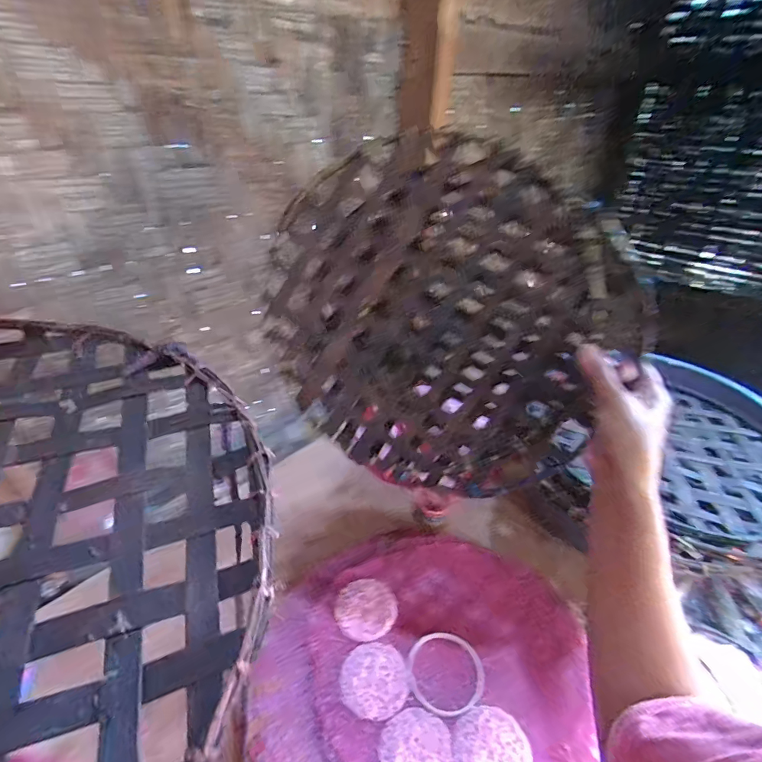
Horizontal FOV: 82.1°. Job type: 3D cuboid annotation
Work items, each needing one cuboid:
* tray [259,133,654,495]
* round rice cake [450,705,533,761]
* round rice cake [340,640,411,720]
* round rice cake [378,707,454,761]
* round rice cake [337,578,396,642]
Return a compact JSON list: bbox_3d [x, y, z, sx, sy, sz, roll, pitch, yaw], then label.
[{"bbox_3d":[0.059,-0.067,0.447,0.351,0.321,0.030,42,8,7],"label":"tray"},{"bbox_3d":[0.119,0.397,0.471,0.079,0.010,0.080,0,34,0],"label":"round rice cake"},{"bbox_3d":[-0.007,0.357,0.524,0.078,0.004,0.079,0,34,0],"label":"round rice cake"},{"bbox_3d":[0.038,0.399,0.468,0.077,0.005,0.080,0,34,0],"label":"round rice cake"},{"bbox_3d":[-0.019,0.307,0.594,0.079,0.020,0.083,0,34,0],"label":"round rice cake"}]

